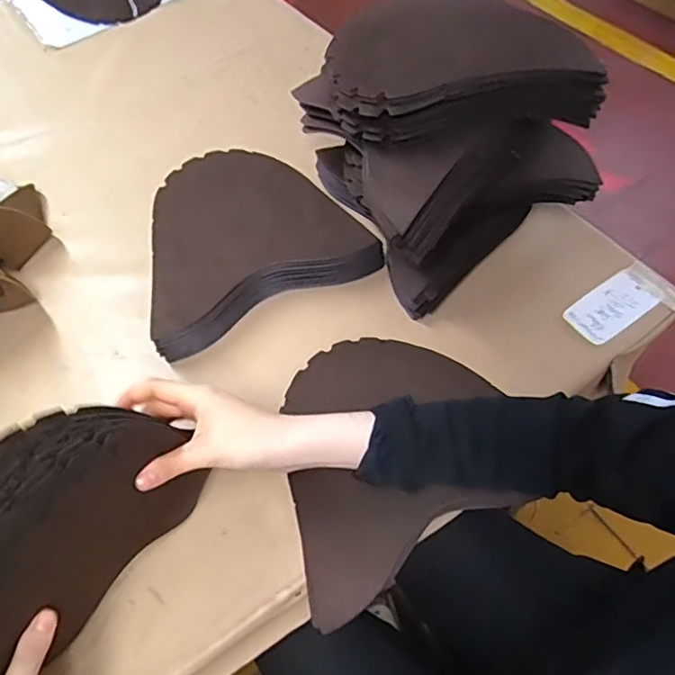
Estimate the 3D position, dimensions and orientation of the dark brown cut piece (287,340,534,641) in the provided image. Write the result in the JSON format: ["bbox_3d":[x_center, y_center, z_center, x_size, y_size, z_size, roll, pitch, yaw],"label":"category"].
[{"bbox_3d":[0.055,0.107,0.521,0.193,0.038,0.242,-9,58,-2],"label":"dark brown cut piece"}]

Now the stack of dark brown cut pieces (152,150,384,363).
[{"bbox_3d":[-0.104,-0.116,0.654,0.246,0.080,0.201,-21,59,-10],"label":"stack of dark brown cut pieces"}]

